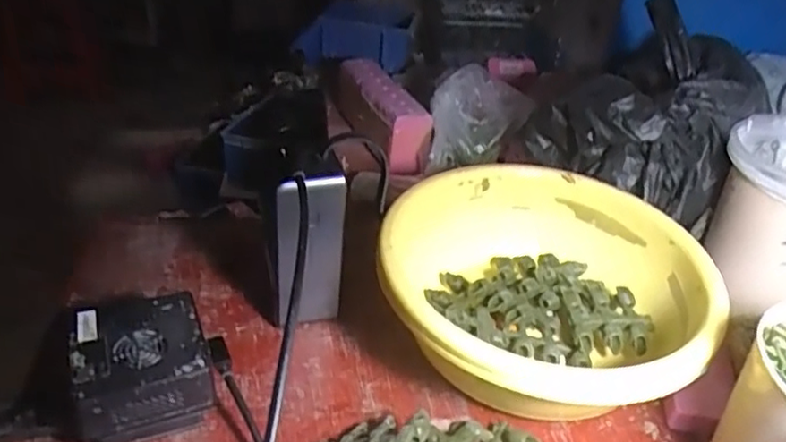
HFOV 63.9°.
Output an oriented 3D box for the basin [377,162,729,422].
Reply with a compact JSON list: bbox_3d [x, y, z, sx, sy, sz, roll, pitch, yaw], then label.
[{"bbox_3d":[0.103,0.053,0.456,0.213,0.087,0.220,3,34,-2],"label":"basin"}]

